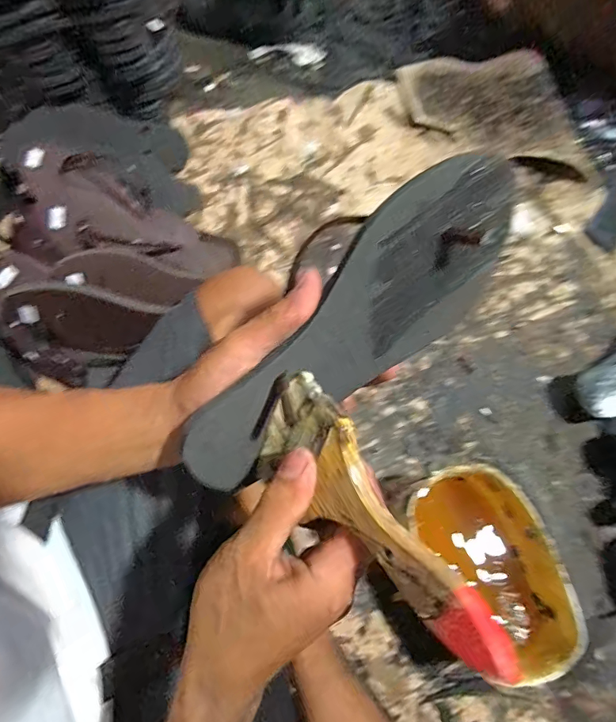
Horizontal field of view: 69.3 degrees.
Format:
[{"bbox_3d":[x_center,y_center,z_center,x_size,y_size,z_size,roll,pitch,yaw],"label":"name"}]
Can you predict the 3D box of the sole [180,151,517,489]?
[{"bbox_3d":[0.027,-0.013,0.271,0.244,0.086,0.009,-47,33,8],"label":"sole"}]

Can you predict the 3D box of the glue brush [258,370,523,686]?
[{"bbox_3d":[0.025,0.074,0.225,0.159,0.020,0.066,45,119,42],"label":"glue brush"}]

